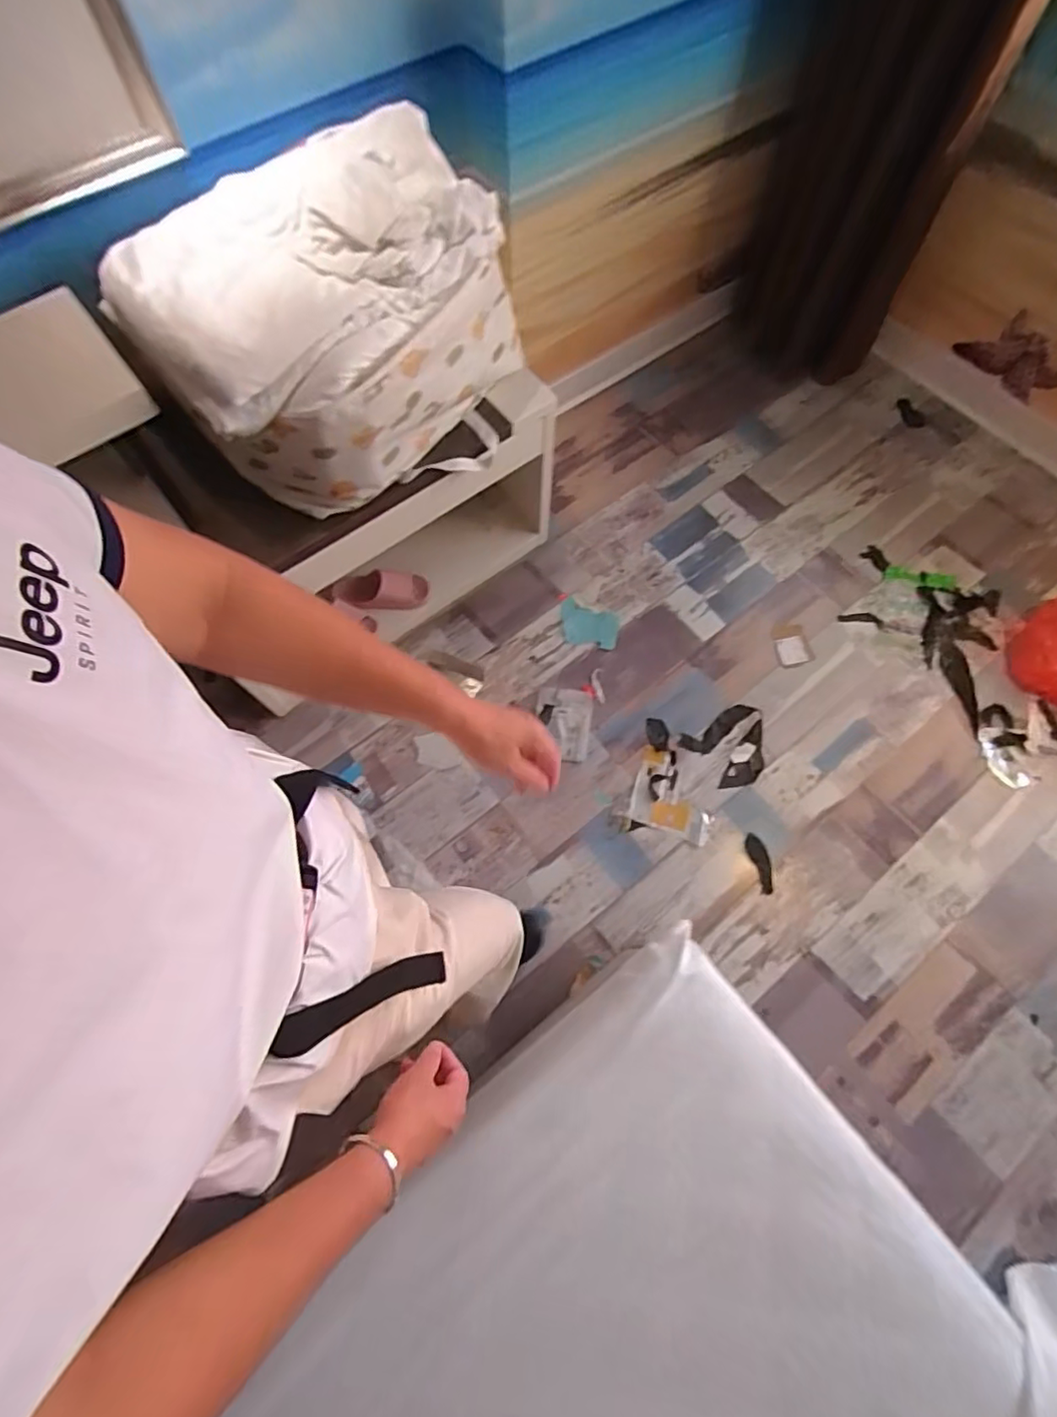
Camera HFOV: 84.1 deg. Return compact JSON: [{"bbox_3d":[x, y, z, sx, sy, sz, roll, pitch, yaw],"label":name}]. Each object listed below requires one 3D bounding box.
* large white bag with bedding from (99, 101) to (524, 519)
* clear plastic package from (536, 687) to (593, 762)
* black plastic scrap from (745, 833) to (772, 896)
[{"bbox_3d":[-0.357,-0.687,1.080,0.602,0.342,0.469,-32,71,-12],"label":"large white bag with bedding"},{"bbox_3d":[0.087,0.037,1.495,0.138,0.016,0.191,8,70,5],"label":"clear plastic package"},{"bbox_3d":[0.545,0.363,1.370,0.044,0.010,0.135,-13,70,-3],"label":"black plastic scrap"}]

